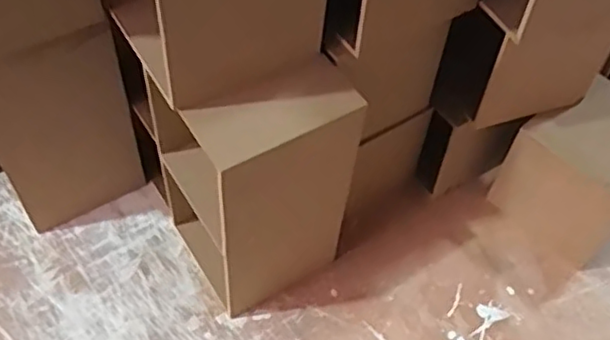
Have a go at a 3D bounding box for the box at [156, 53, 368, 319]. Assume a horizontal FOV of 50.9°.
[{"bbox_3d":[-0.028,0.028,0.490,0.131,0.225,0.057,-30,60,-22],"label":"box"}]

